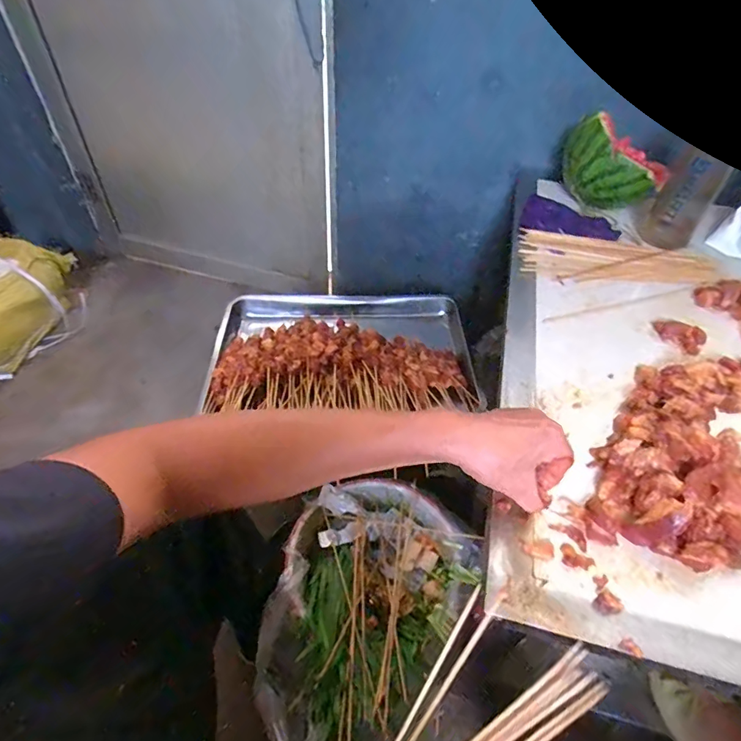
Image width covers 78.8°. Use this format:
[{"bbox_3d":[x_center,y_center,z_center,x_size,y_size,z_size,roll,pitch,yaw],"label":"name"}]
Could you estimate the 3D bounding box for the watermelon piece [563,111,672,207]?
[{"bbox_3d":[0.401,-0.331,0.744,0.117,0.141,0.125,-2,47,-5],"label":"watermelon piece"}]

